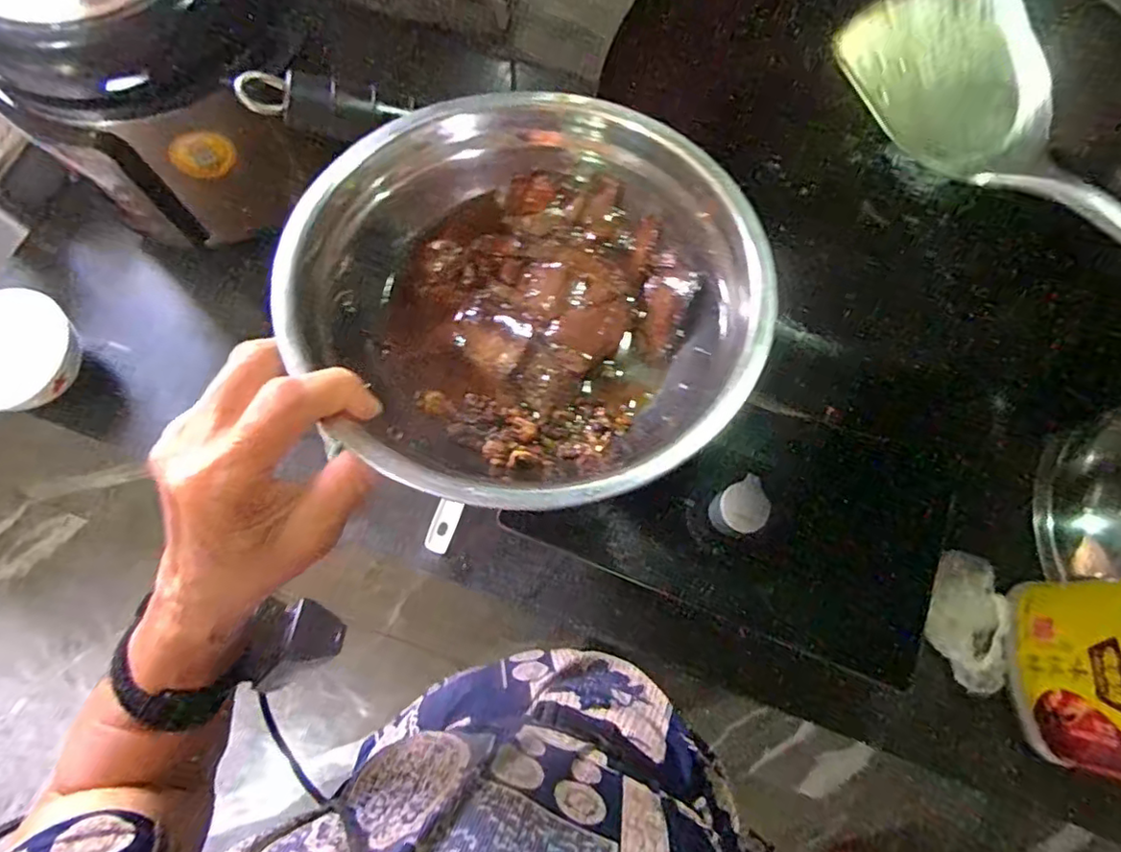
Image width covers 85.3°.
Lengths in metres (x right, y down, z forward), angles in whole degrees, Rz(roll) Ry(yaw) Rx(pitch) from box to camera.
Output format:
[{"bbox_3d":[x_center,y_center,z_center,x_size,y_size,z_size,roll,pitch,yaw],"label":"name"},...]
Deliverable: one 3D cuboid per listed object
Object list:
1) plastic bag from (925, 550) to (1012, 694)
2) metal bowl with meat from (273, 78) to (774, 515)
[{"bbox_3d":[0.370,0.175,0.550,0.062,0.015,0.117,9,68,18],"label":"plastic bag"},{"bbox_3d":[-0.017,-0.051,0.275,0.202,0.066,0.180,6,74,0],"label":"metal bowl with meat"}]

